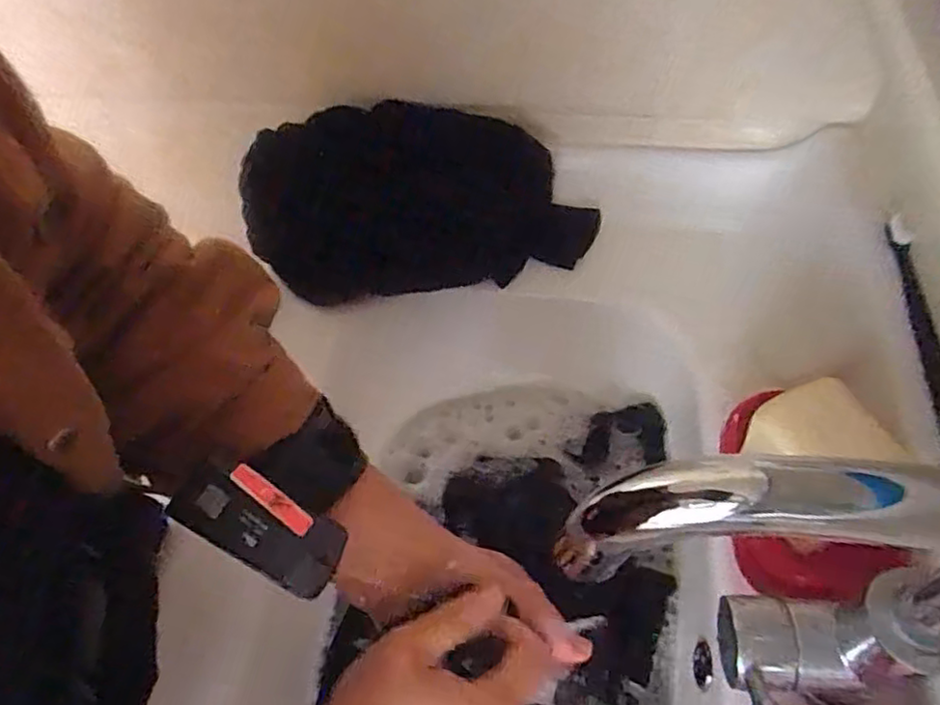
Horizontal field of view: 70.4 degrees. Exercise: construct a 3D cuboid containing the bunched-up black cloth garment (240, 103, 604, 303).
[{"bbox_3d":[-0.041,-0.122,0.546,0.270,0.041,0.154,-6,89,-8],"label":"bunched-up black cloth garment"}]

